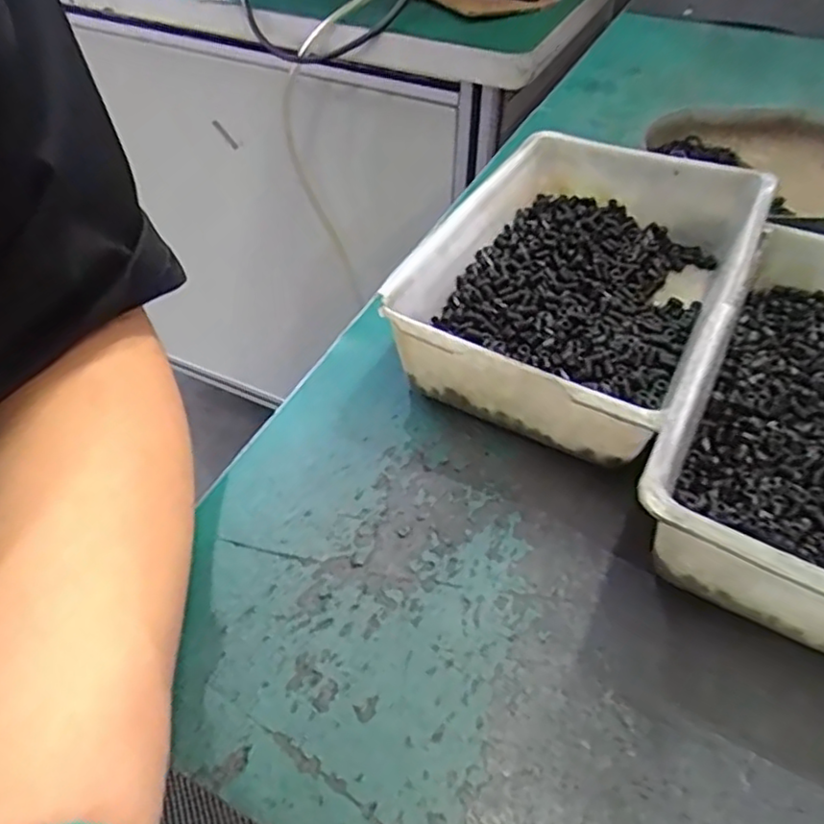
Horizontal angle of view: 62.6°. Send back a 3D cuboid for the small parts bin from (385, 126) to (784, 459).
[{"bbox_3d":[0.083,-0.064,0.343,0.139,0.057,0.196,24,52,22],"label":"small parts bin"}]

